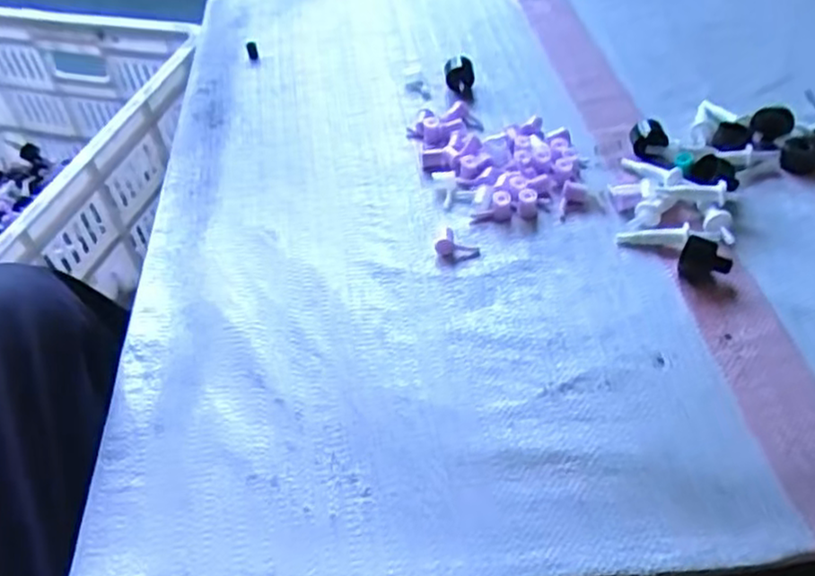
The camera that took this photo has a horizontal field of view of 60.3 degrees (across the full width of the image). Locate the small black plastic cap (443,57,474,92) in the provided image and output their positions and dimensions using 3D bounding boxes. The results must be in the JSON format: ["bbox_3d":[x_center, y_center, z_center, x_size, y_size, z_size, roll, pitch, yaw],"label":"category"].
[{"bbox_3d":[0.053,-0.220,0.727,0.030,0.033,0.030,1,50,7],"label":"small black plastic cap"}]

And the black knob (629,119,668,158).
[{"bbox_3d":[0.218,-0.138,0.636,0.025,0.026,0.032,-8,49,-1],"label":"black knob"}]

